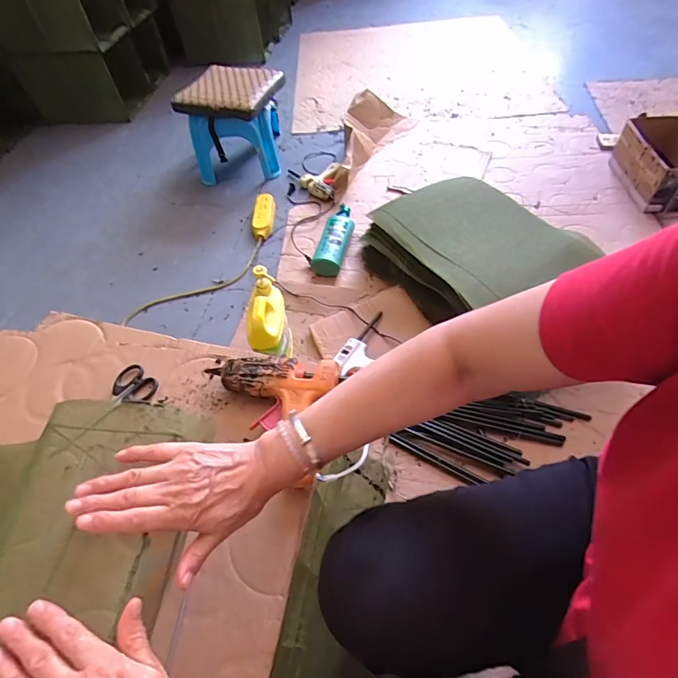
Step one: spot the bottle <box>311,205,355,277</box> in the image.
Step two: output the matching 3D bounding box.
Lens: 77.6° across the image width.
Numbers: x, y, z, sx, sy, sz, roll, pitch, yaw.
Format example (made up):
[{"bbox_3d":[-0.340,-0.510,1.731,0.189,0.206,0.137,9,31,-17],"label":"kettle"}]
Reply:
[{"bbox_3d":[-0.004,-0.305,1.244,0.079,0.060,0.286,11,56,12],"label":"bottle"}]

